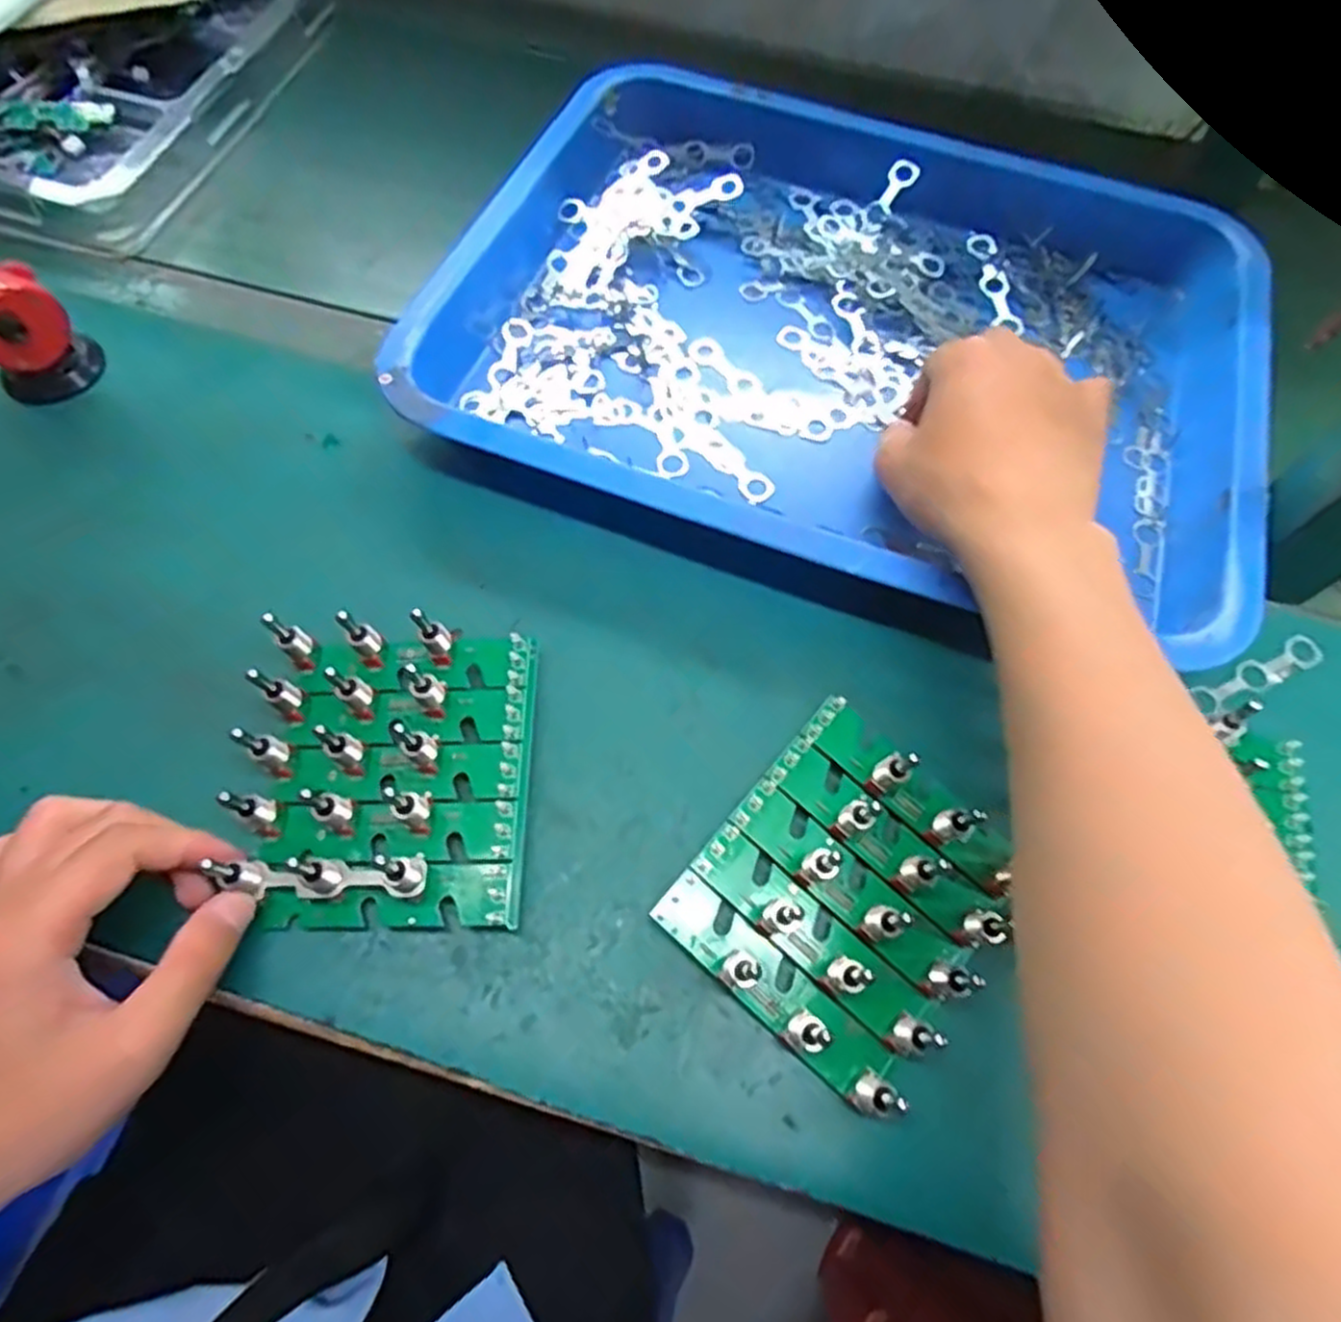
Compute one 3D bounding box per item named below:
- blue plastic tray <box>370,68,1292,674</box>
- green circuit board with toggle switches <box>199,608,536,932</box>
[{"bbox_3d":[0.105,-0.202,0.434,0.434,0.042,0.374,18,67,7],"label":"blue plastic tray"},{"bbox_3d":[-0.118,0.044,0.317,0.112,0.043,0.124,-1,66,-1],"label":"green circuit board with toggle switches"}]

